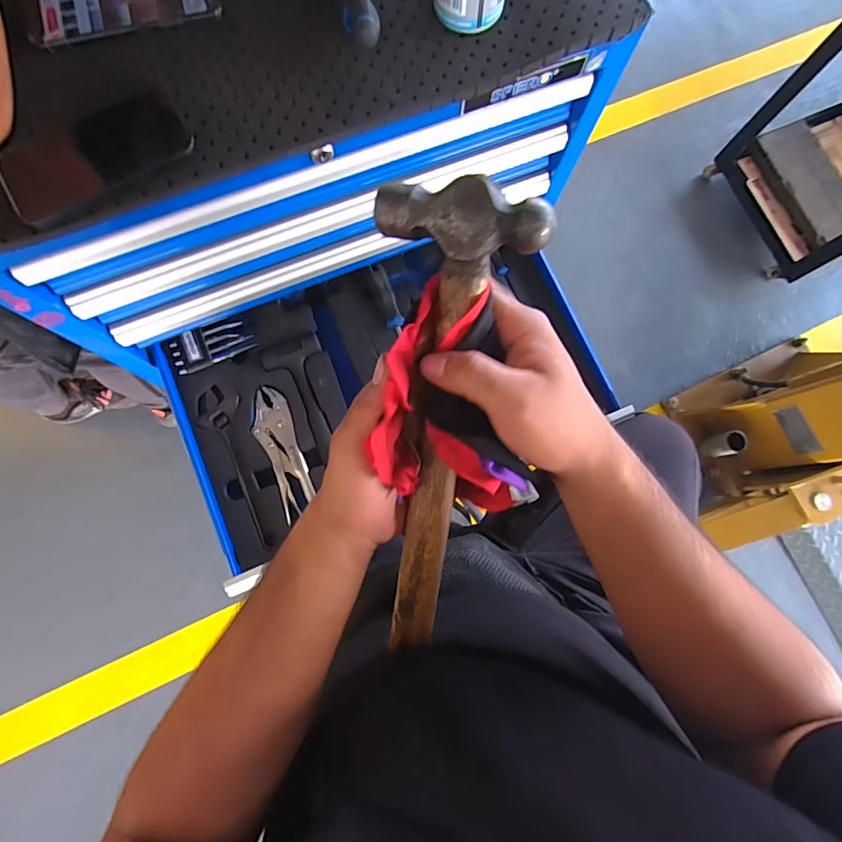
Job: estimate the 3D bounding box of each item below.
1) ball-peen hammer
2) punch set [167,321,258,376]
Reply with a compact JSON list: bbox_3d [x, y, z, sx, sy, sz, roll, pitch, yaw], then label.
[{"bbox_3d":[0.011,0.023,0.299,0.084,0.033,0.309,4,114,0],"label":"ball-peen hammer"},{"bbox_3d":[-0.311,-0.114,0.705,0.117,0.017,0.058,-26,80,-6],"label":"punch set"}]

